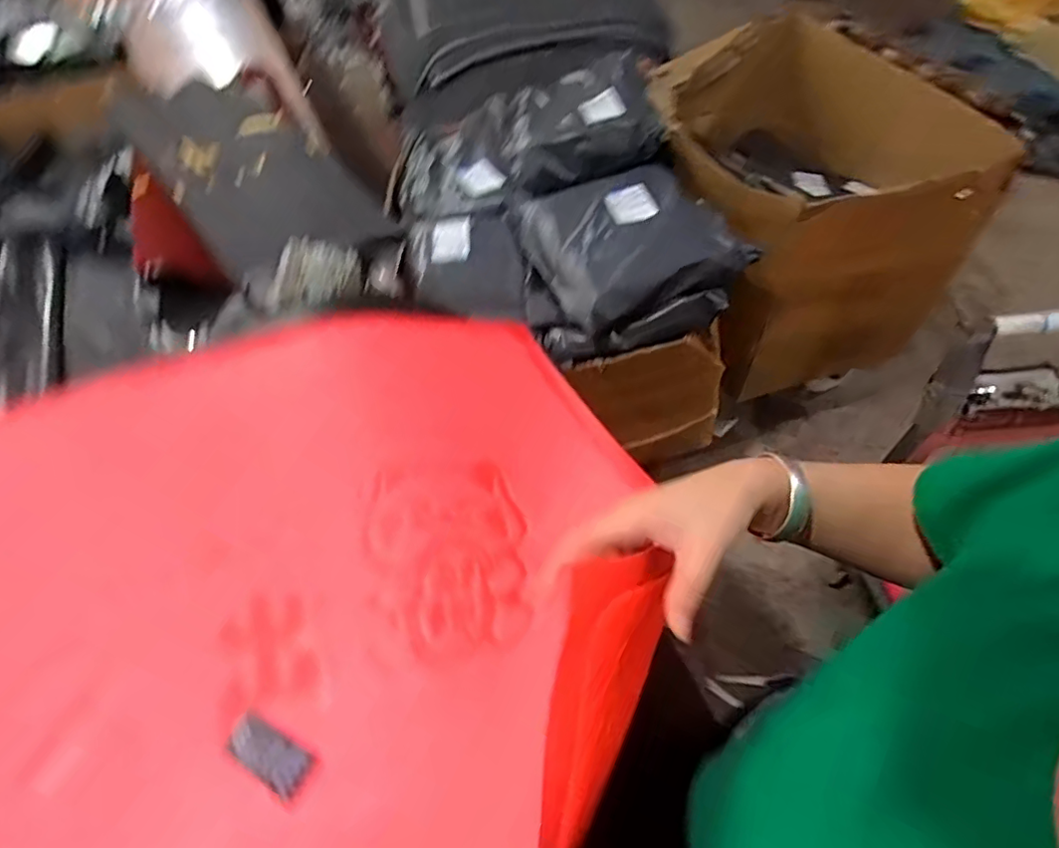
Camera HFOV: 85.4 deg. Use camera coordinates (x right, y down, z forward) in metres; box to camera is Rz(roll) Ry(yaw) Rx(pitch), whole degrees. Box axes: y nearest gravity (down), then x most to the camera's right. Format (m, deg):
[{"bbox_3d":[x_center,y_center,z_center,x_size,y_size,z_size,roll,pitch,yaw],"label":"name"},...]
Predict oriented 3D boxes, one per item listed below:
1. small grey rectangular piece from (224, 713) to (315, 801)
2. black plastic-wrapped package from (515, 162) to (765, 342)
[{"bbox_3d":[-0.223,0.281,0.490,0.074,0.008,0.034,27,50,14],"label":"small grey rectangular piece"},{"bbox_3d":[0.198,-0.365,1.128,0.366,0.105,0.366,-15,54,-8],"label":"black plastic-wrapped package"}]

